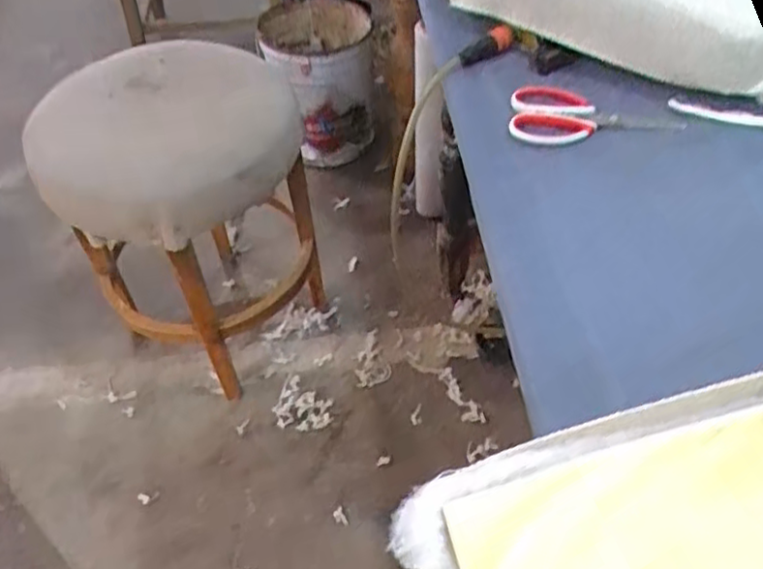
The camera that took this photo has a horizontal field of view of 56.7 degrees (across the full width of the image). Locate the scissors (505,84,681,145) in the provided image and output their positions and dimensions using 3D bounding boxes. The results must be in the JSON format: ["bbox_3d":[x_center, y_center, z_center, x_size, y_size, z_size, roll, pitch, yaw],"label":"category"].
[{"bbox_3d":[0.242,-0.197,0.806,0.186,0.016,0.093,4,49,7],"label":"scissors"}]

